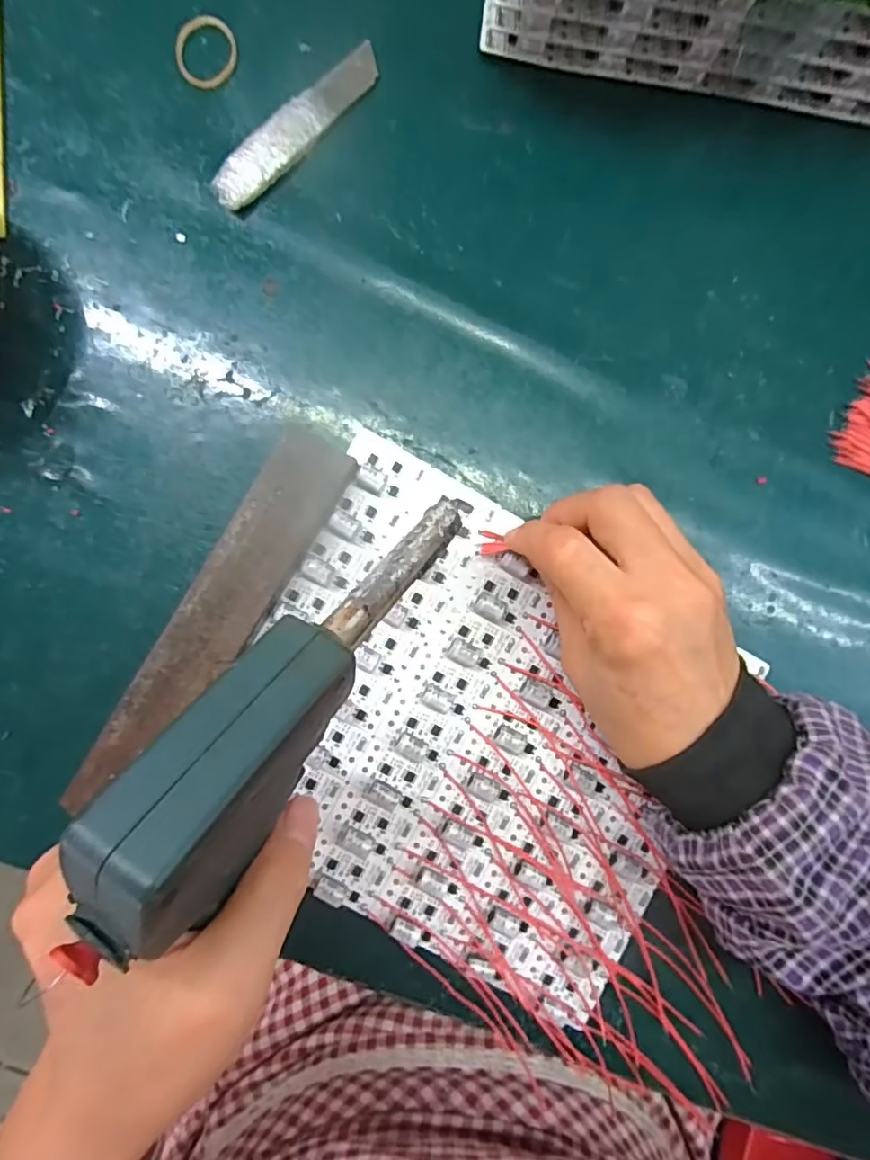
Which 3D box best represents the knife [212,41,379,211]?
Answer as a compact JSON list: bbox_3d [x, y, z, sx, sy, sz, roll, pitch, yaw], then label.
[{"bbox_3d":[-0.066,-0.218,0.277,0.021,0.008,0.103,43,86,-2],"label":"knife"}]

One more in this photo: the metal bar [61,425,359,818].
[{"bbox_3d":[-0.097,0.018,0.265,0.036,0.018,0.189,29,87,-3],"label":"metal bar"}]

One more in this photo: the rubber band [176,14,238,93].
[{"bbox_3d":[-0.110,-0.255,0.276,0.028,0.004,0.033,28,87,-3],"label":"rubber band"}]

